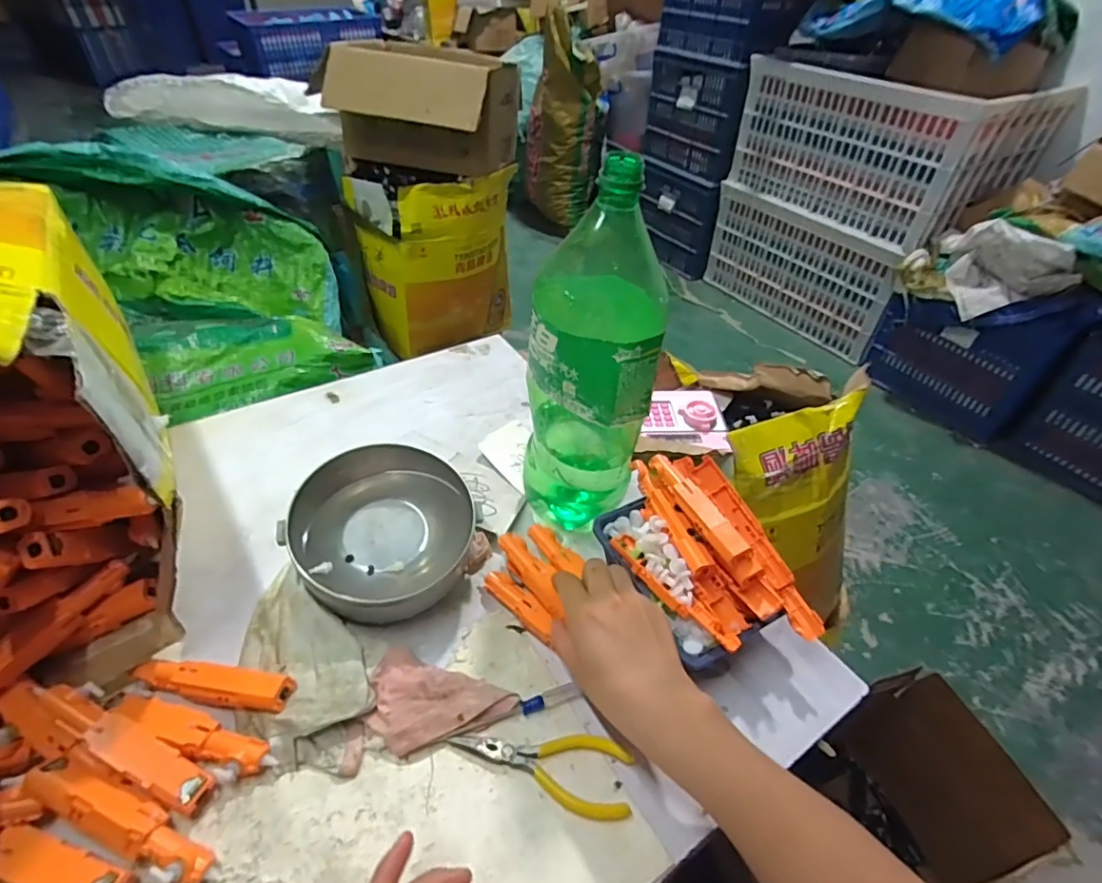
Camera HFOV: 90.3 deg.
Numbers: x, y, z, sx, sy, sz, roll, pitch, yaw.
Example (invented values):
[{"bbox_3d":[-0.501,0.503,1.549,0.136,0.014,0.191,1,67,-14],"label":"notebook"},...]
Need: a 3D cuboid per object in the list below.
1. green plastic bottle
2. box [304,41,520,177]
[{"bbox_3d":[0.031,-0.055,0.460,0.099,0.313,0.101,4,43,2],"label":"green plastic bottle"},{"bbox_3d":[-0.241,-0.604,1.031,0.301,0.211,0.205,12,44,10],"label":"box"}]

